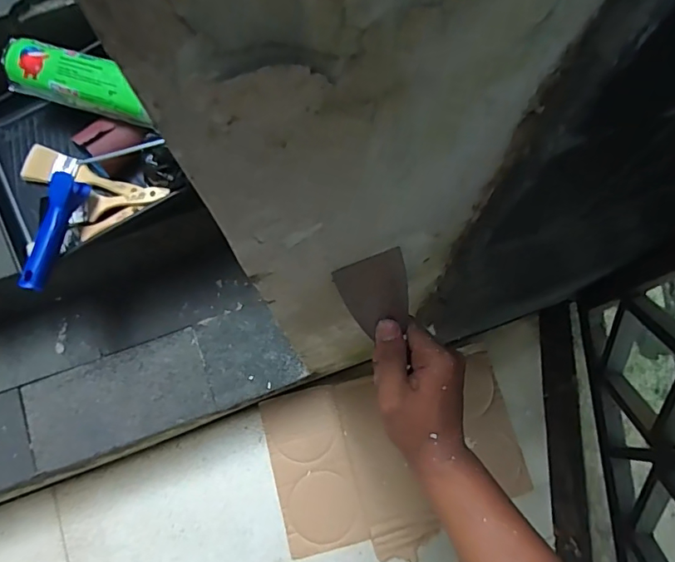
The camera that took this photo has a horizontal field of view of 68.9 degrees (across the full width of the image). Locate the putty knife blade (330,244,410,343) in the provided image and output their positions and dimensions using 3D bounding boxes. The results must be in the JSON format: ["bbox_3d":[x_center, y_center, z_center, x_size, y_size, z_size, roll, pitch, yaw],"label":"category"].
[{"bbox_3d":[0.029,0.011,0.370,0.050,0.078,0.004,-19,42,0],"label":"putty knife blade"}]

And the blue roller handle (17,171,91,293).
[{"bbox_3d":[-0.377,-0.065,0.646,0.031,0.047,0.155,15,75,7],"label":"blue roller handle"}]

